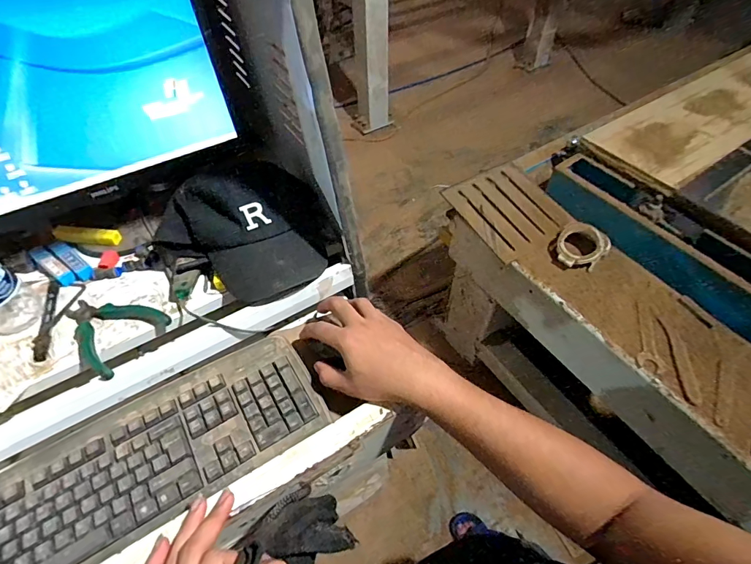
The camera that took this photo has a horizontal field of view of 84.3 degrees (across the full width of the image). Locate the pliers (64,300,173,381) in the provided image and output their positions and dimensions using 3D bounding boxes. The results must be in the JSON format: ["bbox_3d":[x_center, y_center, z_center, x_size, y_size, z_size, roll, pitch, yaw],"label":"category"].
[{"bbox_3d":[-0.348,0.059,0.527,0.144,0.029,0.099,20,55,16],"label":"pliers"}]

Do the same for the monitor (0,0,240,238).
[{"bbox_3d":[-0.405,-0.221,0.528,0.407,0.261,0.052,-26,56,-17],"label":"monitor"}]

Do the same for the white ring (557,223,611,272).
[{"bbox_3d":[0.565,-0.101,1.136,0.128,0.068,0.122,-1,52,1],"label":"white ring"}]

